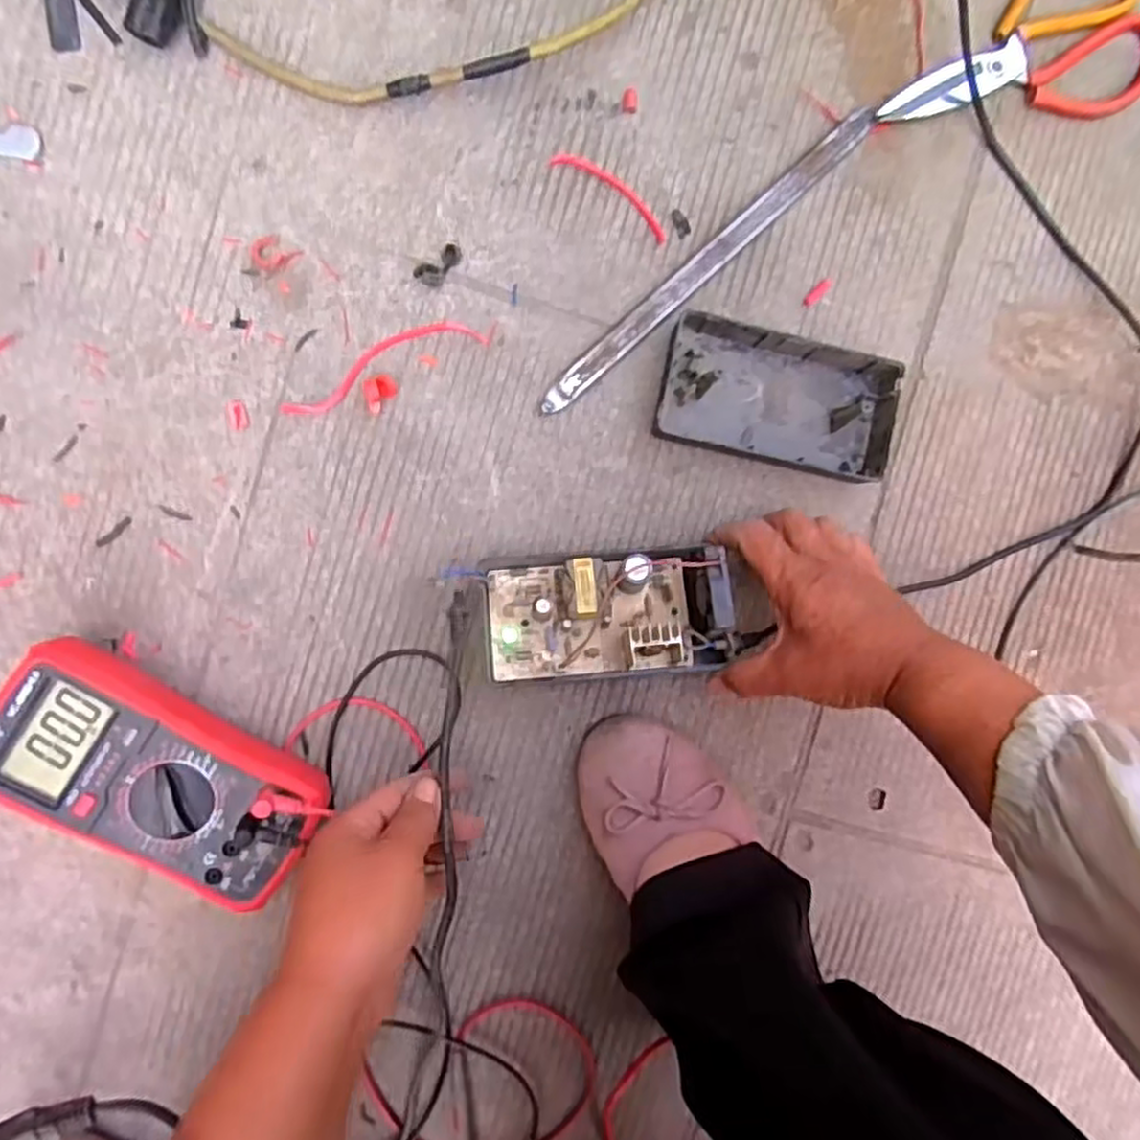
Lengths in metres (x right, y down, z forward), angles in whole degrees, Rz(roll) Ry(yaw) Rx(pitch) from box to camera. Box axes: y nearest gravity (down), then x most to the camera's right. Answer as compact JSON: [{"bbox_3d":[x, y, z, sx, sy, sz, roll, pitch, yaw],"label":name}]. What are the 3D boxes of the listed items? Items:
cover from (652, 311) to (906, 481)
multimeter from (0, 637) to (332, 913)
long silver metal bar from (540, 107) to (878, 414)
[{"bbox_3d":[0.136,-0.111,0.478,0.150,0.028,0.080,12,92,-7],"label":"cover"},{"bbox_3d":[-0.243,0.122,0.436,0.185,0.053,0.097,31,89,-4],"label":"multimeter"},{"bbox_3d":[0.091,-0.204,0.478,0.287,0.009,0.020,-42,96,-3],"label":"long silver metal bar"}]

